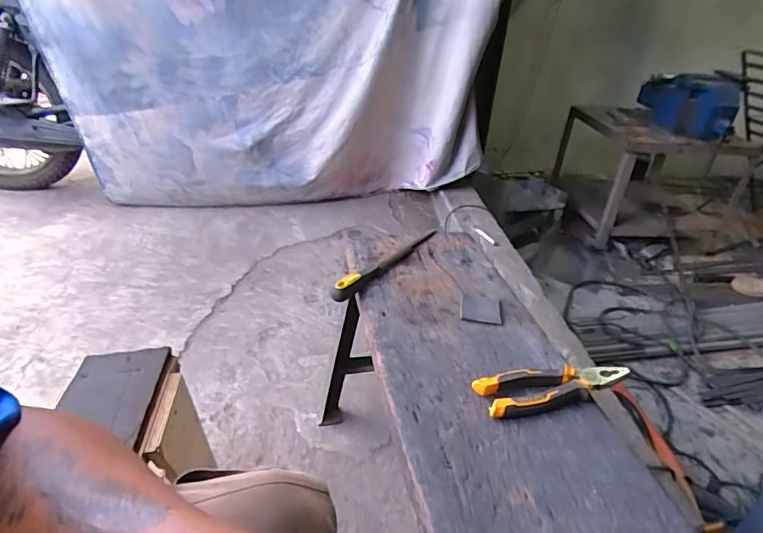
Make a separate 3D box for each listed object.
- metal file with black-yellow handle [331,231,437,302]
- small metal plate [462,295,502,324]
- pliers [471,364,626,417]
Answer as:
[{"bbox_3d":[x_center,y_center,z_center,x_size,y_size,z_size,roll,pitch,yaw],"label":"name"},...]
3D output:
[{"bbox_3d":[0.015,-0.014,0.850,0.019,0.029,0.293,24,37,28],"label":"metal file with black-yellow handle"},{"bbox_3d":[0.151,0.064,0.751,0.057,0.009,0.072,8,32,6],"label":"small metal plate"},{"bbox_3d":[0.209,0.144,0.601,0.187,0.024,0.052,-6,33,-16],"label":"pliers"}]

